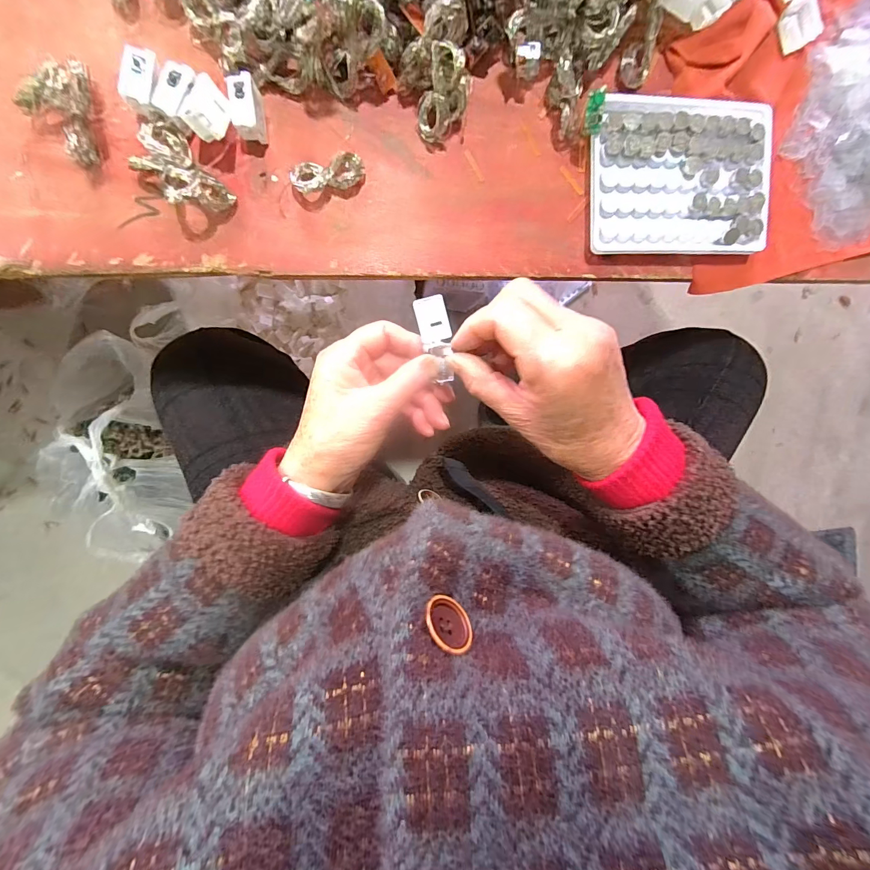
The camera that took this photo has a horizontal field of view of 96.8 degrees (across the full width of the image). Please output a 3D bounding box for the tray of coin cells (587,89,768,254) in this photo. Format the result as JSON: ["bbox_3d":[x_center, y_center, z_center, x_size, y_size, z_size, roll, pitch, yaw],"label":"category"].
[{"bbox_3d":[0.167,-0.176,0.264,0.127,0.015,0.095,-4,96,-7],"label":"tray of coin cells"}]

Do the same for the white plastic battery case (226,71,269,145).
[{"bbox_3d":[-0.107,-0.185,0.221,0.015,0.020,0.030,-5,96,-7],"label":"white plastic battery case"}]

